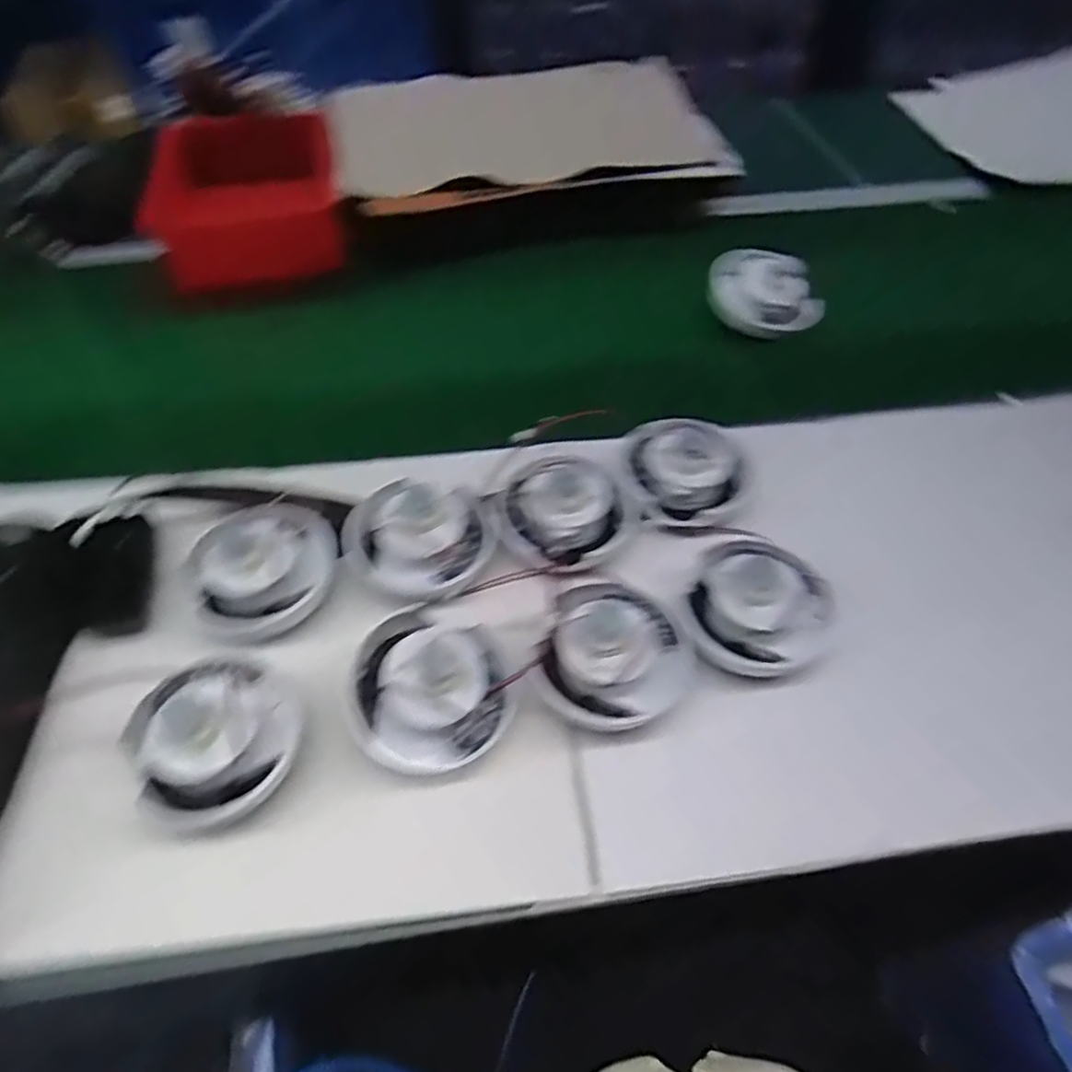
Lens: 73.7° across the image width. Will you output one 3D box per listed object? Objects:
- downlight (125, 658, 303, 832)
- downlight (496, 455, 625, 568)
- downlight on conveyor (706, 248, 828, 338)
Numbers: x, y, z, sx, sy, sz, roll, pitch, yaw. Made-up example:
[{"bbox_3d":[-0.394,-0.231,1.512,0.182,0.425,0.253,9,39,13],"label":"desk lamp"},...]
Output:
[{"bbox_3d":[-0.205,0.122,0.450,0.103,0.053,0.102,-22,55,-15],"label":"downlight"},{"bbox_3d":[0.020,-0.025,0.554,0.097,0.040,0.092,1,52,2],"label":"downlight"},{"bbox_3d":[0.237,-0.257,0.753,0.119,0.054,0.075,30,59,22],"label":"downlight on conveyor"}]

